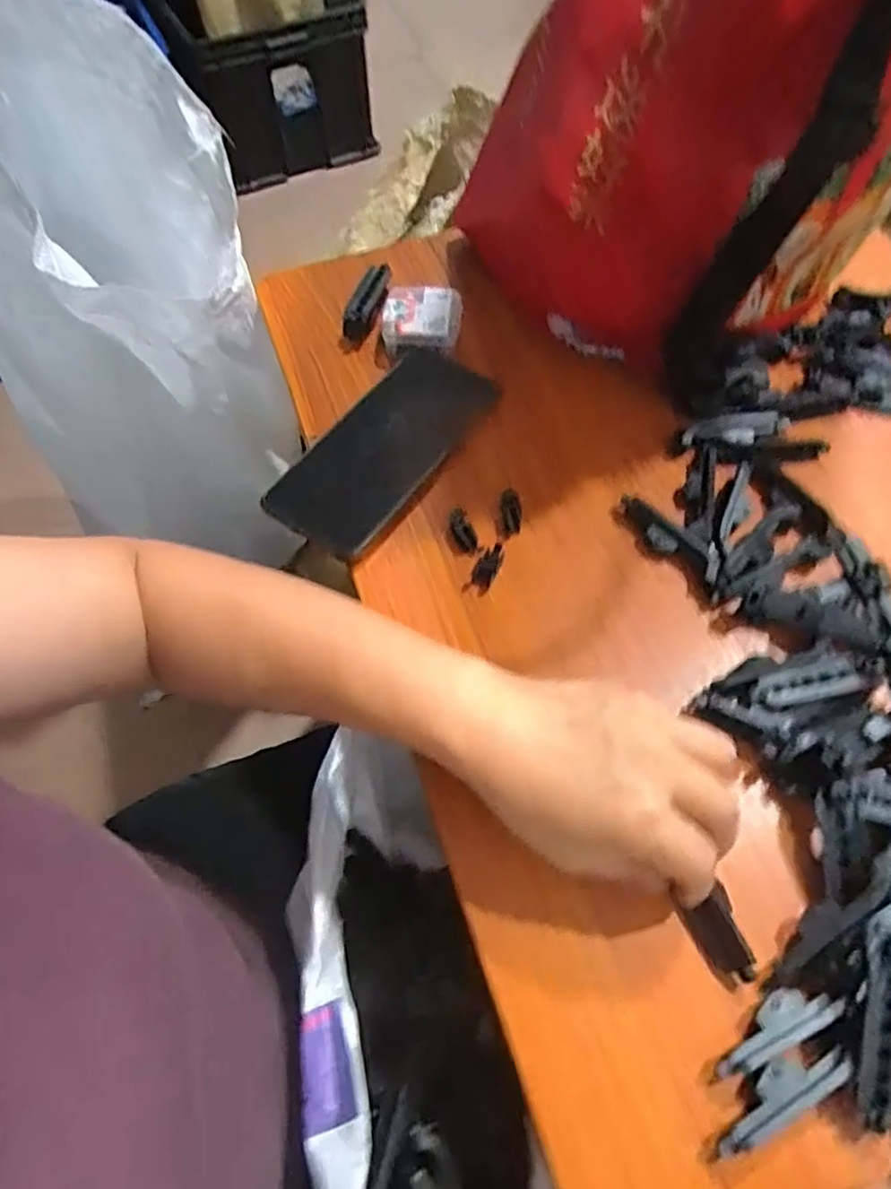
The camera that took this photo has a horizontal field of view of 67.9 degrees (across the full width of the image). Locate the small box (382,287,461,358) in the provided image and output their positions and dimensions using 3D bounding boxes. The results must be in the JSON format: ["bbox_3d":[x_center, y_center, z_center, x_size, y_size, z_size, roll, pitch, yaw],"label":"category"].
[{"bbox_3d":[-0.016,-0.196,0.470,0.054,0.014,0.054,-2,61,0],"label":"small box"}]

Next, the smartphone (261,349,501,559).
[{"bbox_3d":[-0.038,-0.096,0.425,0.078,0.013,0.158,35,67,18],"label":"smartphone"}]

